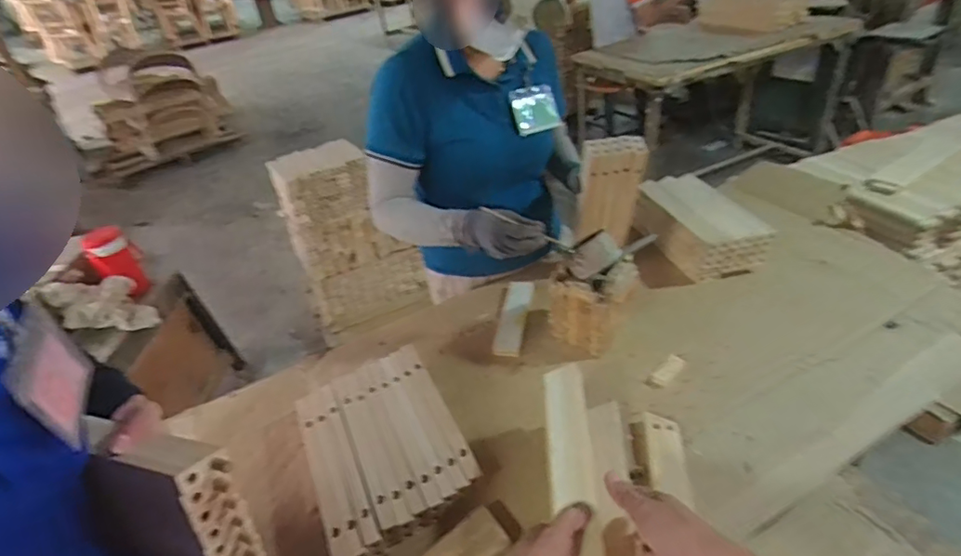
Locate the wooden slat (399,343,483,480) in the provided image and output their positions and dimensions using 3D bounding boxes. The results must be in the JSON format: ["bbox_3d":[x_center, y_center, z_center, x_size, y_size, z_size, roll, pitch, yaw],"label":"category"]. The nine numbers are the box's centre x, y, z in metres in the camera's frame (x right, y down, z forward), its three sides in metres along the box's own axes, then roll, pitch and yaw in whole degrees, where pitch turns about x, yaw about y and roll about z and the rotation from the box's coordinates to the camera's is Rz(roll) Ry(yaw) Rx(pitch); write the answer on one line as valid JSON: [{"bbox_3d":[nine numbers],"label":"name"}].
[{"bbox_3d":[-0.067,0.195,0.831,0.026,0.025,0.299,-19,36,-16],"label":"wooden slat"}]

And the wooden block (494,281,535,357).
[{"bbox_3d":[0.062,0.073,1.011,0.049,0.017,0.201,2,35,14],"label":"wooden block"}]

